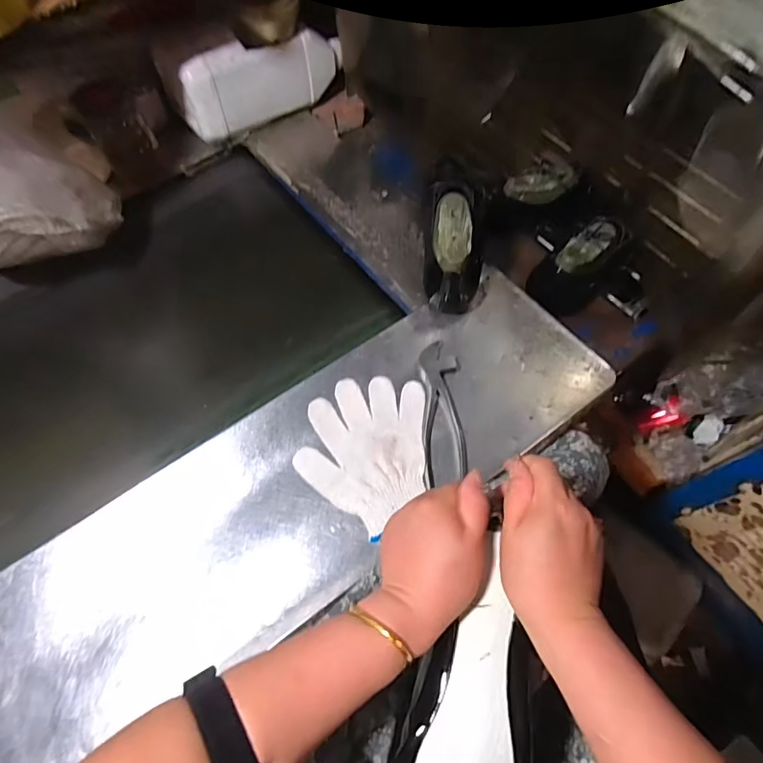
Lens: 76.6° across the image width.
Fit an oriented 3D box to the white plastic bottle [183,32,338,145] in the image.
[{"bbox_3d":[-0.190,-0.503,0.800,0.276,0.117,0.048,-28,65,-11],"label":"white plastic bottle"}]

